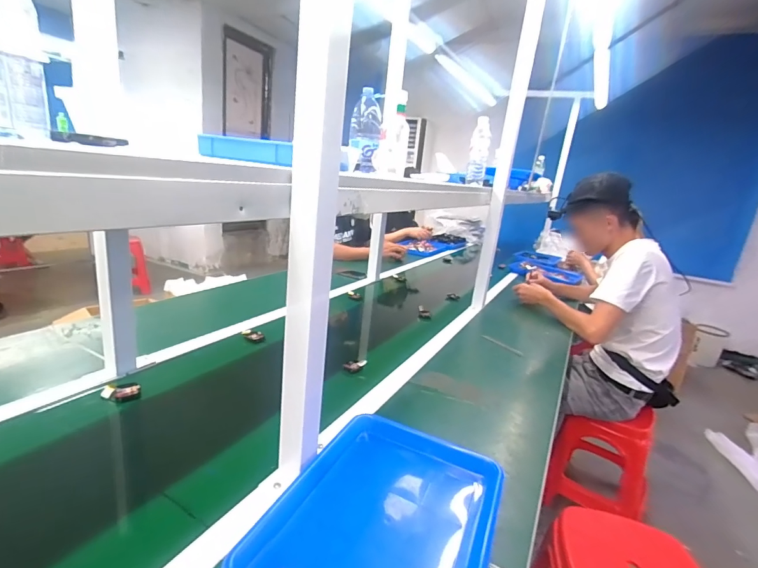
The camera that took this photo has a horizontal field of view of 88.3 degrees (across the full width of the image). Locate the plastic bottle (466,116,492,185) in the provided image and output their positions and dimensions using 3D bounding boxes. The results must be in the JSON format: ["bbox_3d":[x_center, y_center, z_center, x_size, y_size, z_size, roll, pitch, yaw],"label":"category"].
[{"bbox_3d":[0.360,-0.476,1.406,0.070,0.224,0.083,10,16,10],"label":"plastic bottle"}]

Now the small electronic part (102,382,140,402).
[{"bbox_3d":[-0.458,0.193,0.694,0.057,0.025,0.024,0,17,-24],"label":"small electronic part"}]

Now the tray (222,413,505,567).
[{"bbox_3d":[0.011,0.298,0.495,0.254,0.038,0.327,14,17,23],"label":"tray"}]

